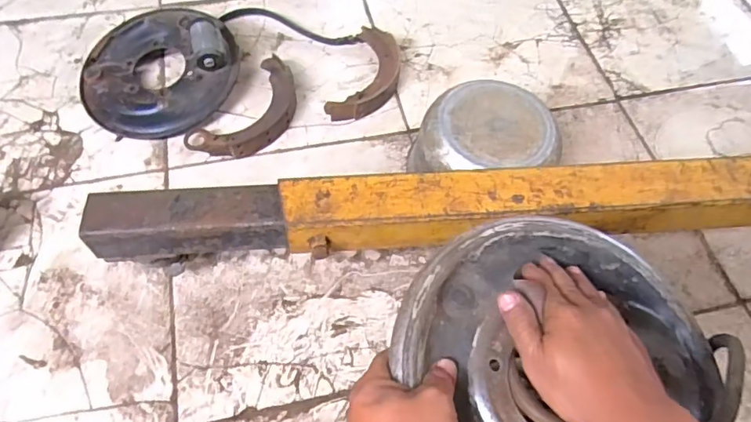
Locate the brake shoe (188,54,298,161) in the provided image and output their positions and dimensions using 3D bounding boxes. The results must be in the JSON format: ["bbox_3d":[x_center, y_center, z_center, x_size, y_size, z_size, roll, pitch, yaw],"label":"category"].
[{"bbox_3d":[-0.208,-0.164,0.896,0.122,0.036,0.220,35,65,15],"label":"brake shoe"}]

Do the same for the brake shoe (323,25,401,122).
[{"bbox_3d":[-0.009,-0.242,0.949,0.095,0.031,0.216,16,62,6],"label":"brake shoe"}]

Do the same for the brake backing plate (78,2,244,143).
[{"bbox_3d":[-0.379,-0.251,0.908,0.260,0.079,0.250,1,61,-2],"label":"brake backing plate"}]

